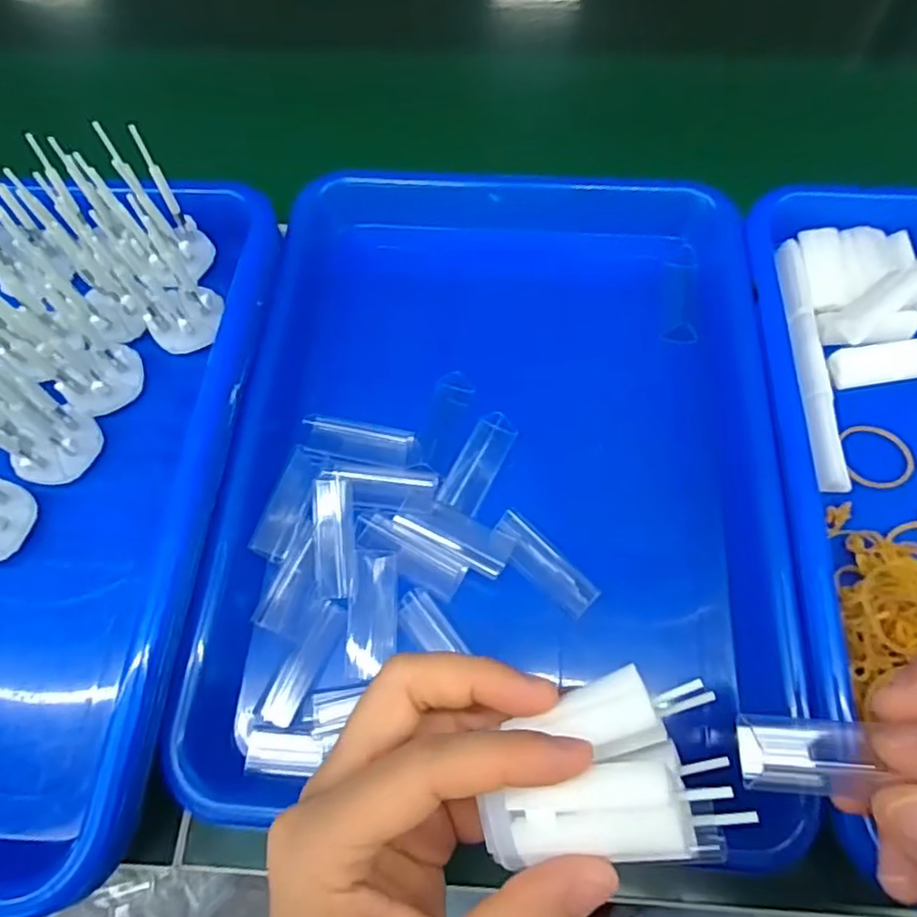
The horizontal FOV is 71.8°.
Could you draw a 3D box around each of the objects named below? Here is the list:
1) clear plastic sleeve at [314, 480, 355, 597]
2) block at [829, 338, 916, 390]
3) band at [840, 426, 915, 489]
[{"bbox_3d":[-0.057,0.036,0.290,0.017,0.008,0.054,-3,79,0],"label":"clear plastic sleeve"},{"bbox_3d":[0.210,-0.048,0.315,0.047,0.013,0.018,-9,65,-2],"label":"block"},{"bbox_3d":[0.200,-0.001,0.300,0.031,0.005,0.031,-1,65,1],"label":"band"}]

